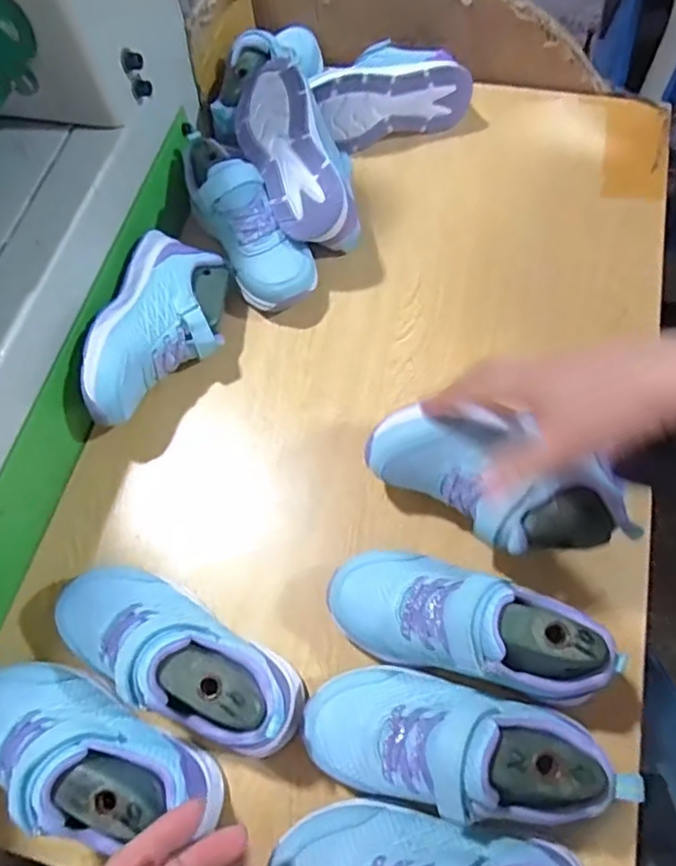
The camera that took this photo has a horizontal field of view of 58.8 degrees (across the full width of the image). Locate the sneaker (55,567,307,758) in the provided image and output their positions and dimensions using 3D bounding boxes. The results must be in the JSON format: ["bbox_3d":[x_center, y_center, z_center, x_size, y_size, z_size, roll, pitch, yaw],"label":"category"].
[{"bbox_3d":[-0.113,0.151,0.407,0.187,0.098,0.077,22,68,26],"label":"sneaker"}]

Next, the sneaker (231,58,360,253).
[{"bbox_3d":[-0.030,-0.259,0.578,0.078,0.083,0.190,-28,74,24],"label":"sneaker"}]

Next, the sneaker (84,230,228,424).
[{"bbox_3d":[-0.148,-0.086,0.519,0.082,0.077,0.178,10,67,7],"label":"sneaker"}]

